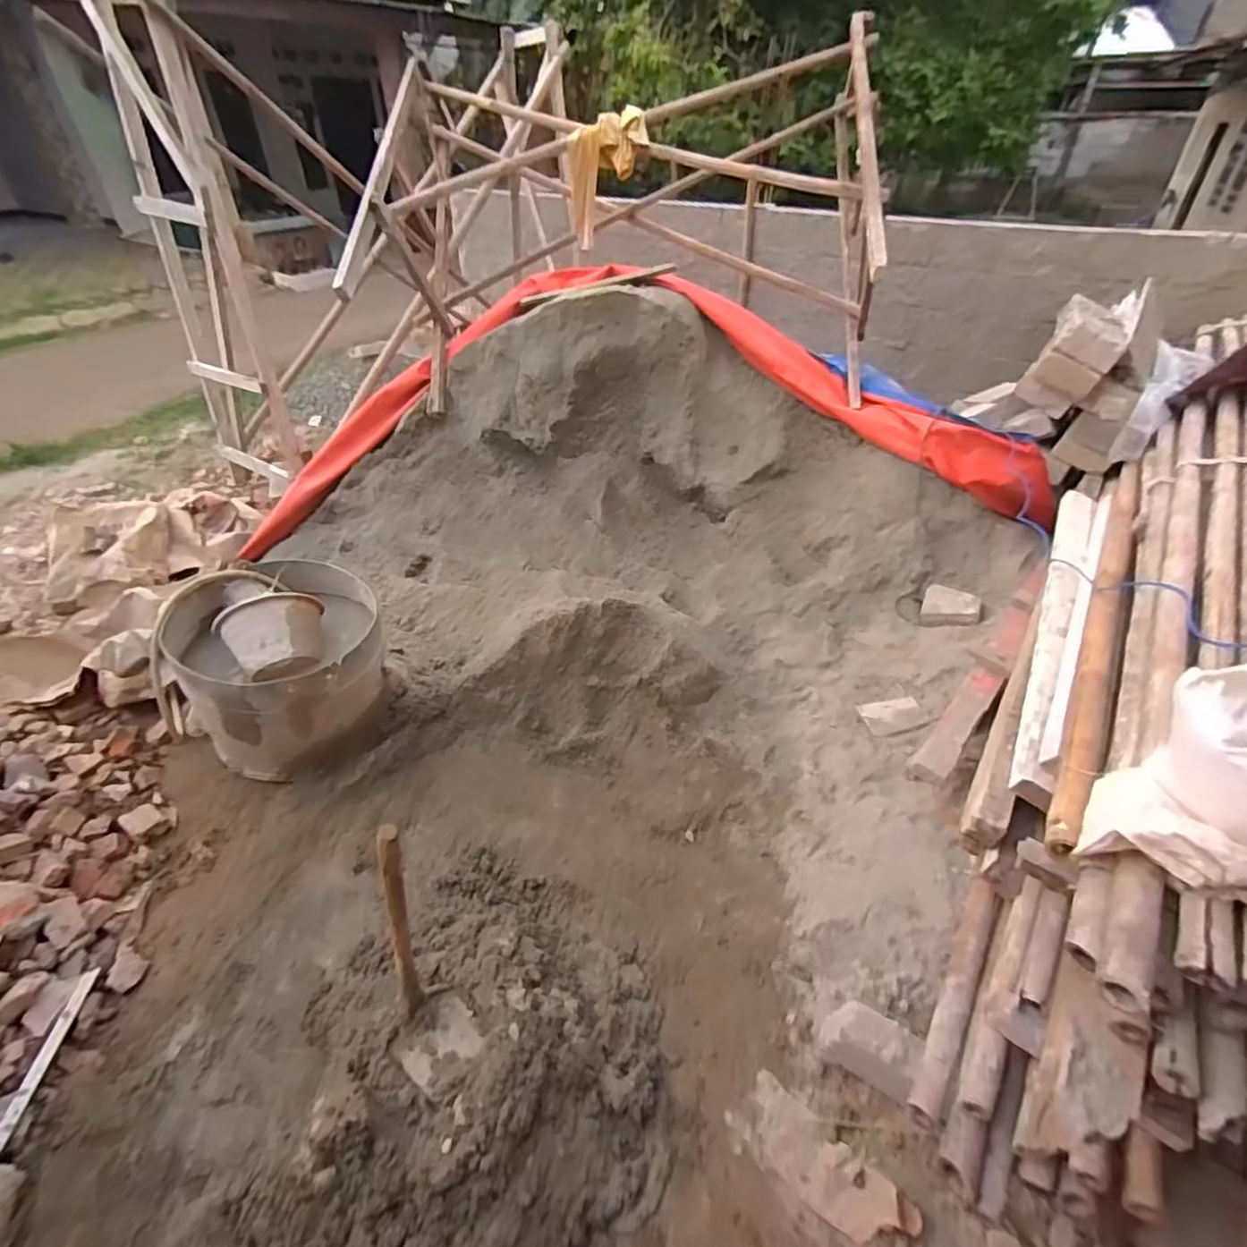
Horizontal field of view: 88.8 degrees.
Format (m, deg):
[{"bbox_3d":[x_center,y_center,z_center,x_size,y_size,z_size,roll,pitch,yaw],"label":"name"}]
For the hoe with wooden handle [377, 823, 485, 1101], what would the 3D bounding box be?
[{"bbox_3d":[-0.383,0.634,1.129,0.156,0.605,0.212,-23,44,-24],"label":"hoe with wooden handle"}]

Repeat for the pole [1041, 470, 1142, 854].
[{"bbox_3d":[1.197,-0.068,1.558,0.060,0.081,1.768,23,45,26],"label":"pole"}]

